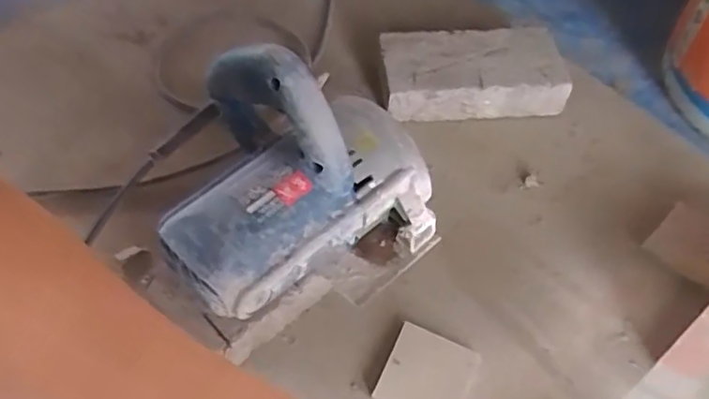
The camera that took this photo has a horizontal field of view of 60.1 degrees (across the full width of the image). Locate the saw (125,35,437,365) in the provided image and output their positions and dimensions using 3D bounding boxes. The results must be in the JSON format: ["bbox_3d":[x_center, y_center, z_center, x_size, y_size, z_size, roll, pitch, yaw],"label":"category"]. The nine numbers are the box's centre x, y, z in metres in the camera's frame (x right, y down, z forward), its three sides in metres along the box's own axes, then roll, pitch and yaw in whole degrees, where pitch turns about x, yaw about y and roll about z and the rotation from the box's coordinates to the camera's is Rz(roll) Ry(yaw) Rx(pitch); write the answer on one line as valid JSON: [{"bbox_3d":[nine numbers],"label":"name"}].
[{"bbox_3d":[-0.059,-0.004,0.474,0.208,0.193,0.183,-35,64,-26],"label":"saw"}]

